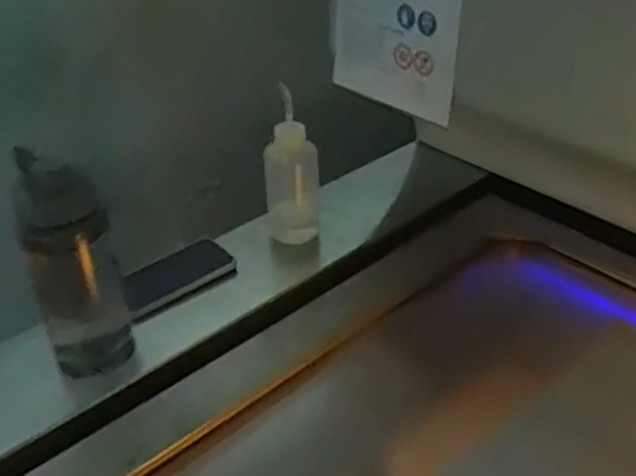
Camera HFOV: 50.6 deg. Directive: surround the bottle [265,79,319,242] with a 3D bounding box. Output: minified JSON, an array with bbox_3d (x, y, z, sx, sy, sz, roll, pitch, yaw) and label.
[{"bbox_3d":[-0.034,-0.085,0.907,0.072,0.198,0.069,-2,36,0],"label":"bottle"}]

